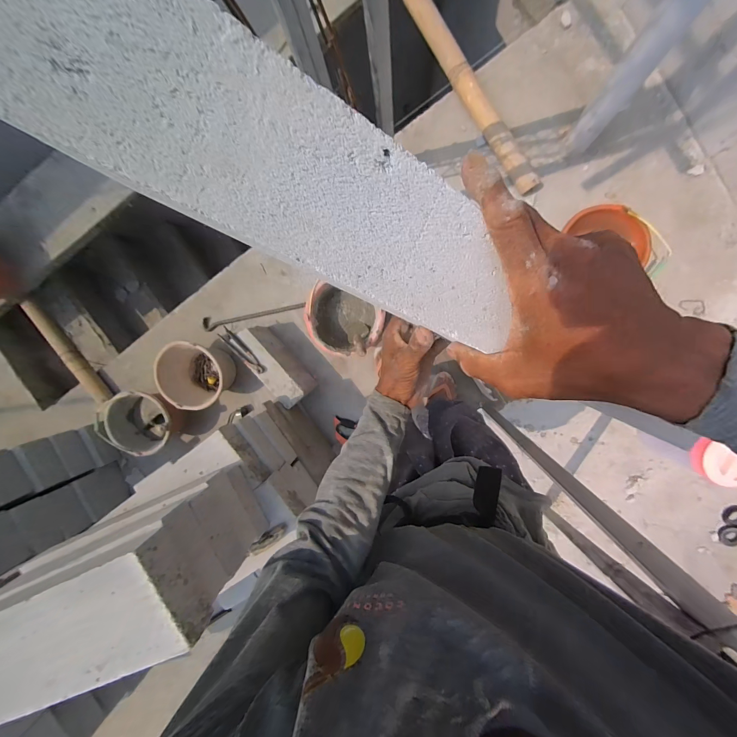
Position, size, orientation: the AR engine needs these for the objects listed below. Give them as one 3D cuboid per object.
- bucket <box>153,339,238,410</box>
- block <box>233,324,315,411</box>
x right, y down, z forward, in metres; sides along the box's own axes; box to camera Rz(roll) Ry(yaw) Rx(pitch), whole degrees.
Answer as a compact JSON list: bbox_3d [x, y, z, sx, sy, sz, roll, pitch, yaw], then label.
[{"bbox_3d":[-0.714,0.024,1.323,0.266,0.227,0.284,1,98,5],"label":"bucket"},{"bbox_3d":[-0.376,-0.015,1.291,0.109,0.205,0.344,-40,92,9],"label":"block"}]

